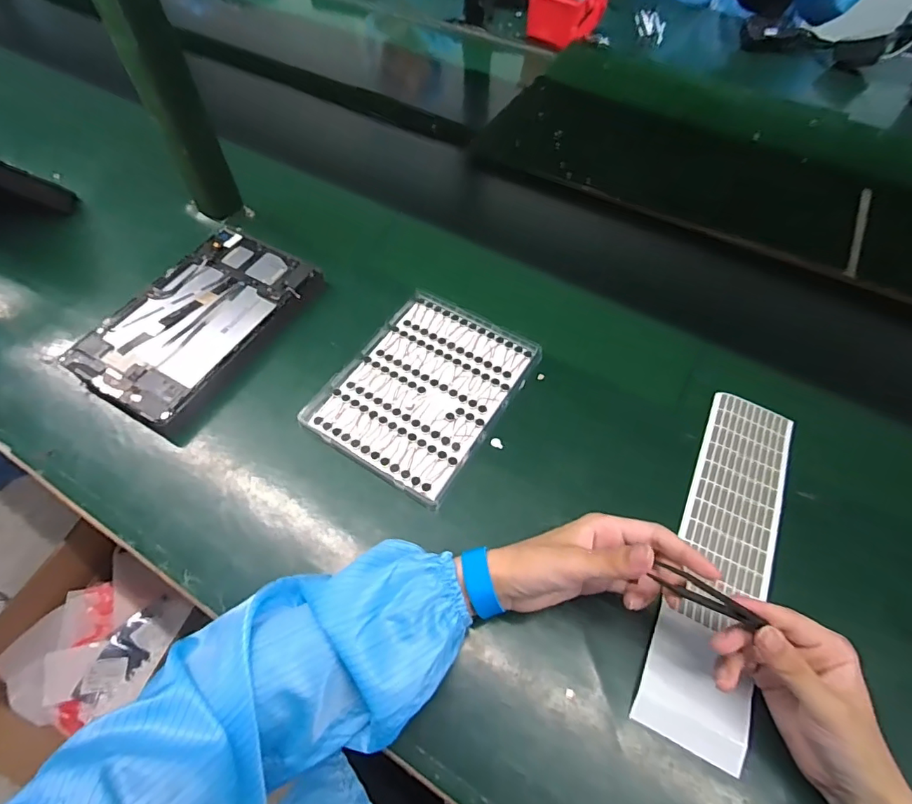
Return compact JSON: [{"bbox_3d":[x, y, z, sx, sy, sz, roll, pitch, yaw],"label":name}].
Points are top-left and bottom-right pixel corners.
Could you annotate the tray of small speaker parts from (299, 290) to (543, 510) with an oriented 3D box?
[{"bbox_3d":[-0.032,-0.018,0.514,0.165,0.011,0.214,29,65,15],"label":"tray of small speaker parts"}]

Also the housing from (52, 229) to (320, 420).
[{"bbox_3d":[-0.282,-0.091,0.542,0.150,0.032,0.239,27,65,15],"label":"housing"}]

